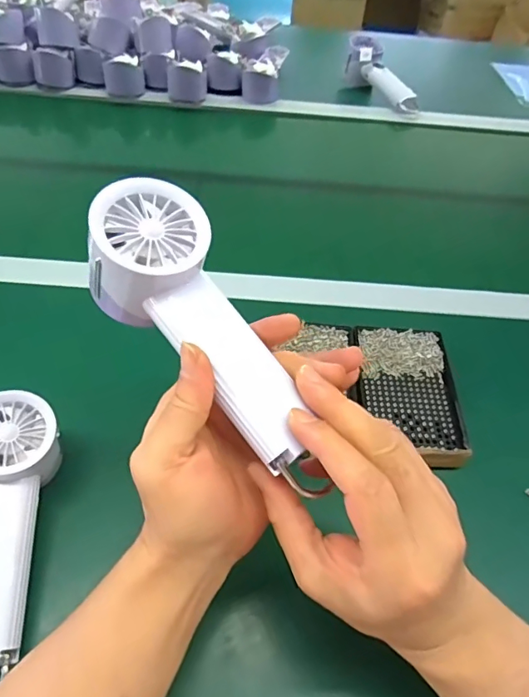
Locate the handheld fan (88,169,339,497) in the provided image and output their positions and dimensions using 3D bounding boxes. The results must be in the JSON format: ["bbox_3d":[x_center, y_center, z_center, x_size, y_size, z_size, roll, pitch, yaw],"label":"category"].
[{"bbox_3d":[-0.033,-0.002,0.270,0.063,0.047,0.184,-31,84,-25],"label":"handheld fan"}]

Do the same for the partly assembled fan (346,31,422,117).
[{"bbox_3d":[0.210,-0.483,0.876,0.052,0.072,0.185,-25,71,-22],"label":"partly assembled fan"}]

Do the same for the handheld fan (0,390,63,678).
[{"bbox_3d":[-0.179,0.123,0.343,0.059,0.059,0.181,-3,67,-7],"label":"handheld fan"}]

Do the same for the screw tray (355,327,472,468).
[{"bbox_3d":[0.134,0.043,0.452,0.085,0.025,0.144,2,52,-3],"label":"screw tray"}]

